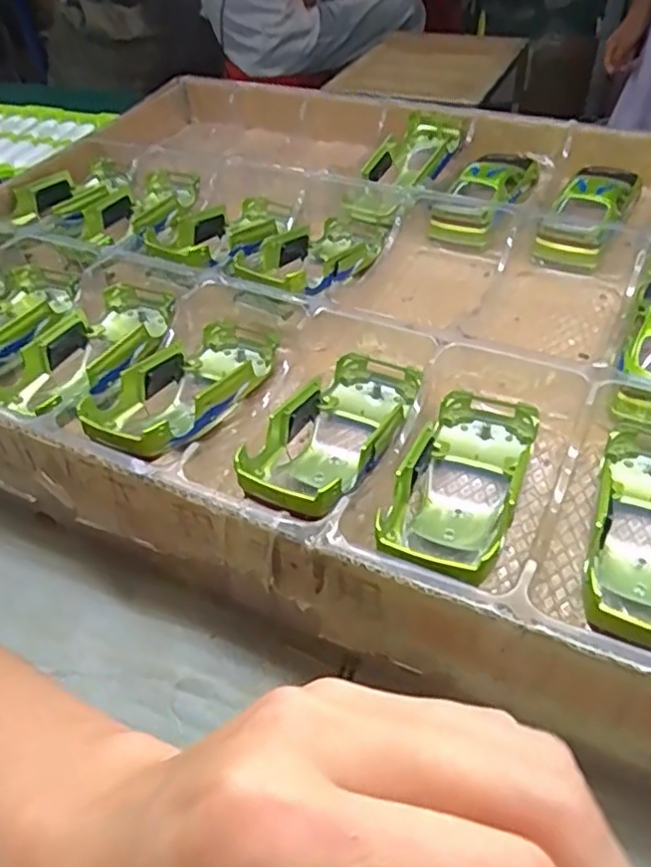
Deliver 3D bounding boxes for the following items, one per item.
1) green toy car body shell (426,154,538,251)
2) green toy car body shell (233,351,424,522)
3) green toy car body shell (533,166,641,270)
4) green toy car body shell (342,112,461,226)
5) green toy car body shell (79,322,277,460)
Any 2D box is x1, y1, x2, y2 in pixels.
[{"bbox_3d":[0.130,-0.189,0.524,0.053,0.040,0.118,22,52,23],"label":"green toy car body shell"},{"bbox_3d":[0.005,0.004,0.349,0.059,0.038,0.136,15,35,18],"label":"green toy car body shell"},{"bbox_3d":[0.199,-0.164,0.497,0.047,0.045,0.113,22,51,23],"label":"green toy car body shell"},{"bbox_3d":[0.065,-0.219,0.549,0.063,0.036,0.133,18,50,20],"label":"green toy car body shell"},{"bbox_3d":[-0.079,-0.022,0.381,0.062,0.035,0.138,12,33,16],"label":"green toy car body shell"}]

